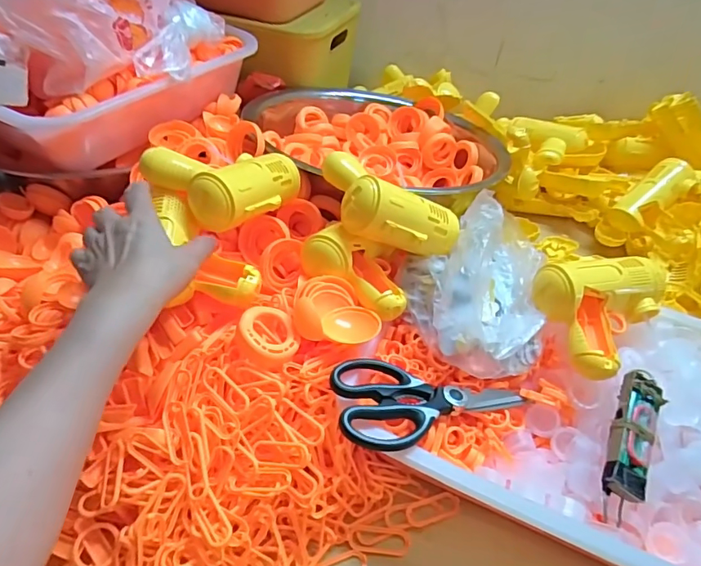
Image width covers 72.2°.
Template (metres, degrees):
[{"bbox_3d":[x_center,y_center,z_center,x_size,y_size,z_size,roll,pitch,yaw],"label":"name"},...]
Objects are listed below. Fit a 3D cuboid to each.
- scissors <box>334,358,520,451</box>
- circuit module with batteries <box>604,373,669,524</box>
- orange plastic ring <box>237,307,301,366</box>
[{"bbox_3d":[0.072,0.103,0.422,0.176,0.017,0.079,5,41,-22],"label":"scissors"},{"bbox_3d":[0.239,0.131,0.407,0.034,0.021,0.135,23,60,18],"label":"circuit module with batteries"},{"bbox_3d":[-0.077,0.047,0.433,0.059,0.024,0.059,21,42,-20],"label":"orange plastic ring"}]

